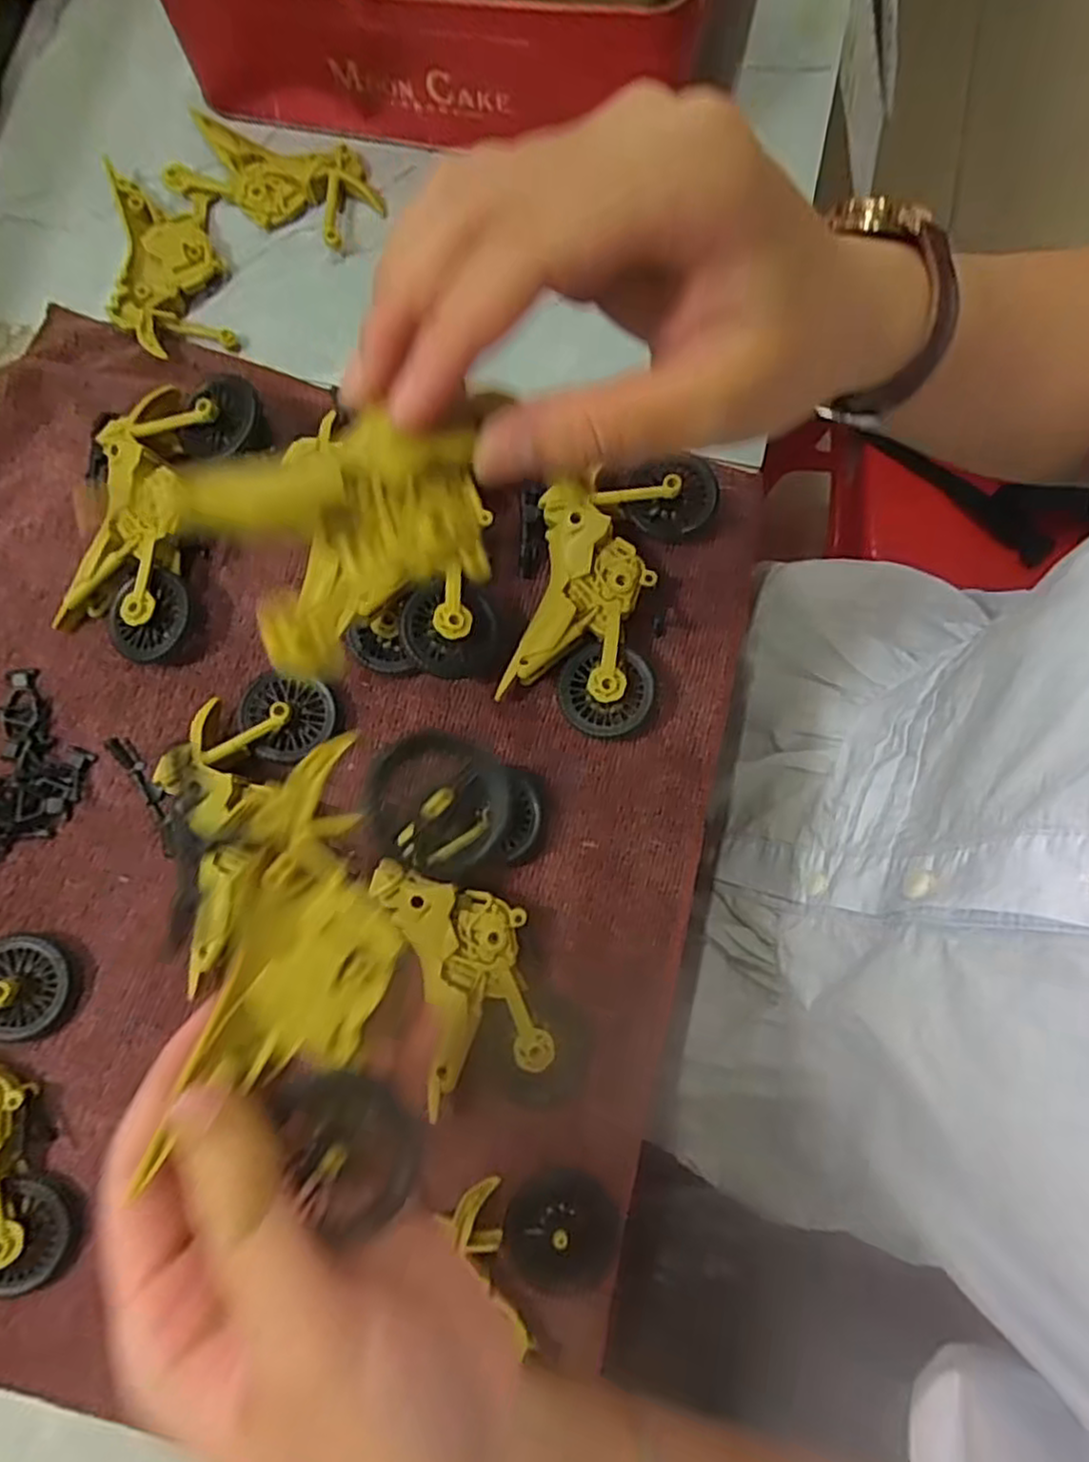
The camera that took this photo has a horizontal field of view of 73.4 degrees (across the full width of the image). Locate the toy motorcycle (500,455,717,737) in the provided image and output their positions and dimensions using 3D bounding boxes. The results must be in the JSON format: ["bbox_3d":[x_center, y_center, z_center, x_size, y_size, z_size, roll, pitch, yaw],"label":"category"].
[{"bbox_3d":[0.023,-0.056,0.289,0.059,0.021,0.109,18,81,4],"label":"toy motorcycle"}]

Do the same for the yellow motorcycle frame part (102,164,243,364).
[{"bbox_3d":[-0.169,-0.210,0.329,0.046,0.014,0.094,-9,80,-1],"label":"yellow motorcycle frame part"}]

